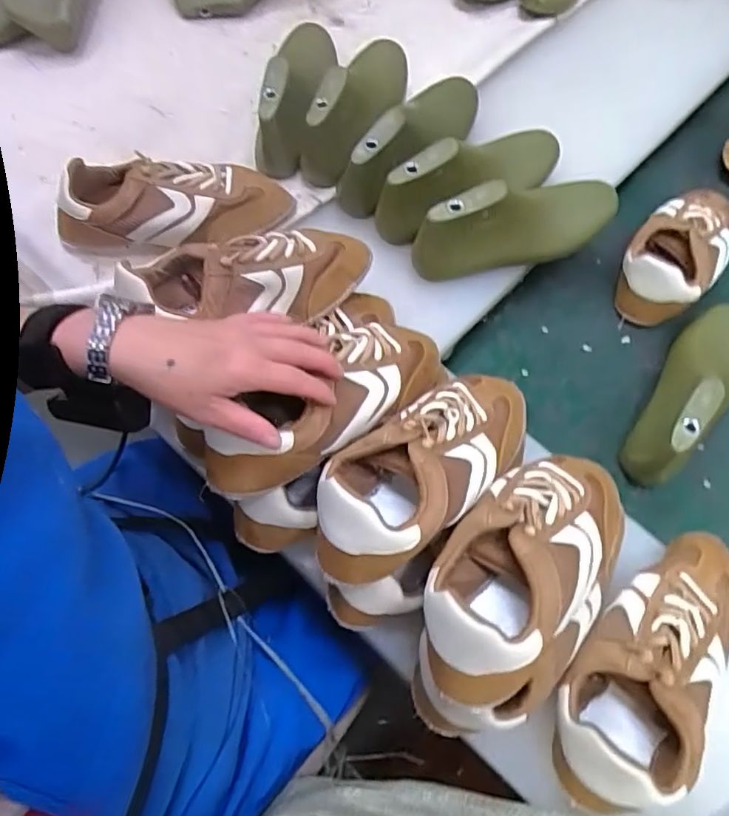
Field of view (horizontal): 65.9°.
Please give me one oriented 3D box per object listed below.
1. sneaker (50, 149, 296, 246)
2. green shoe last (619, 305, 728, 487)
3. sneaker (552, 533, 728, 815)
[{"bbox_3d":[-0.198,-0.219,0.598,0.227,0.072,0.085,-5,65,-5],"label":"sneaker"},{"bbox_3d":[0.348,-0.032,0.590,0.065,0.082,0.235,40,70,15],"label":"green shoe last"},{"bbox_3d":[0.228,0.190,0.432,0.096,0.073,0.242,39,69,15],"label":"sneaker"}]

